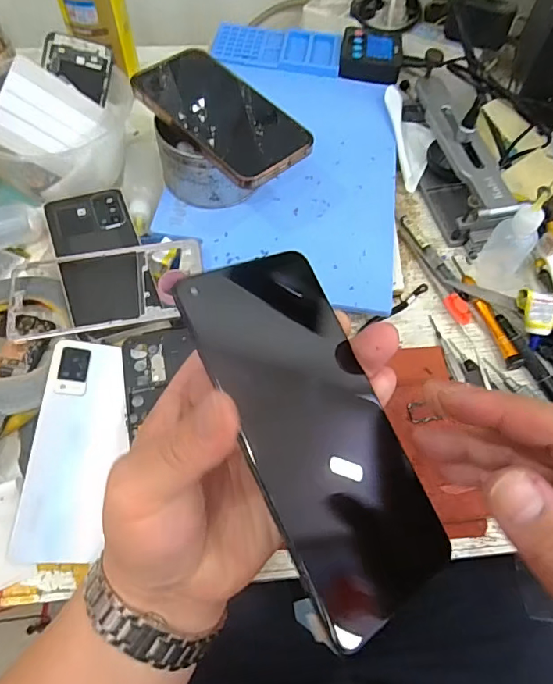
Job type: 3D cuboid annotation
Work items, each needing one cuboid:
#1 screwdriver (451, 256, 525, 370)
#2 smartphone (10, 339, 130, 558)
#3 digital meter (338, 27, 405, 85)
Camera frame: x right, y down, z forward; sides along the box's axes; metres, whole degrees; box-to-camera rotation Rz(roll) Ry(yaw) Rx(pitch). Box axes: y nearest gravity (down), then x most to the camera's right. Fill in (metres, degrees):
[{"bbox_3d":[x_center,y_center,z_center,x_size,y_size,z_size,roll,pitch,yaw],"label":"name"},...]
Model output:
[{"bbox_3d":[0.186,-0.030,0.424,0.015,0.018,0.119,-12,63,-8],"label":"screwdriver"},{"bbox_3d":[-0.143,0.075,0.347,0.060,0.009,0.155,11,69,-20],"label":"smartphone"},{"bbox_3d":[0.111,-0.338,0.553,0.069,0.018,0.078,8,61,2],"label":"digital meter"}]

